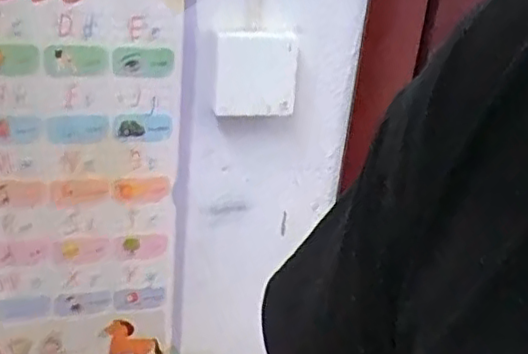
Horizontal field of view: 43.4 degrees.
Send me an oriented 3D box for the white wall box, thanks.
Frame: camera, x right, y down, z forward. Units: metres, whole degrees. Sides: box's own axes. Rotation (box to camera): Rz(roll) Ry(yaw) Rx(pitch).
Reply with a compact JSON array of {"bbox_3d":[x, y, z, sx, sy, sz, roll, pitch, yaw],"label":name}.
[{"bbox_3d":[-0.009,-0.113,0.719,0.087,0.088,0.027,-4,24,-22],"label":"white wall box"}]

